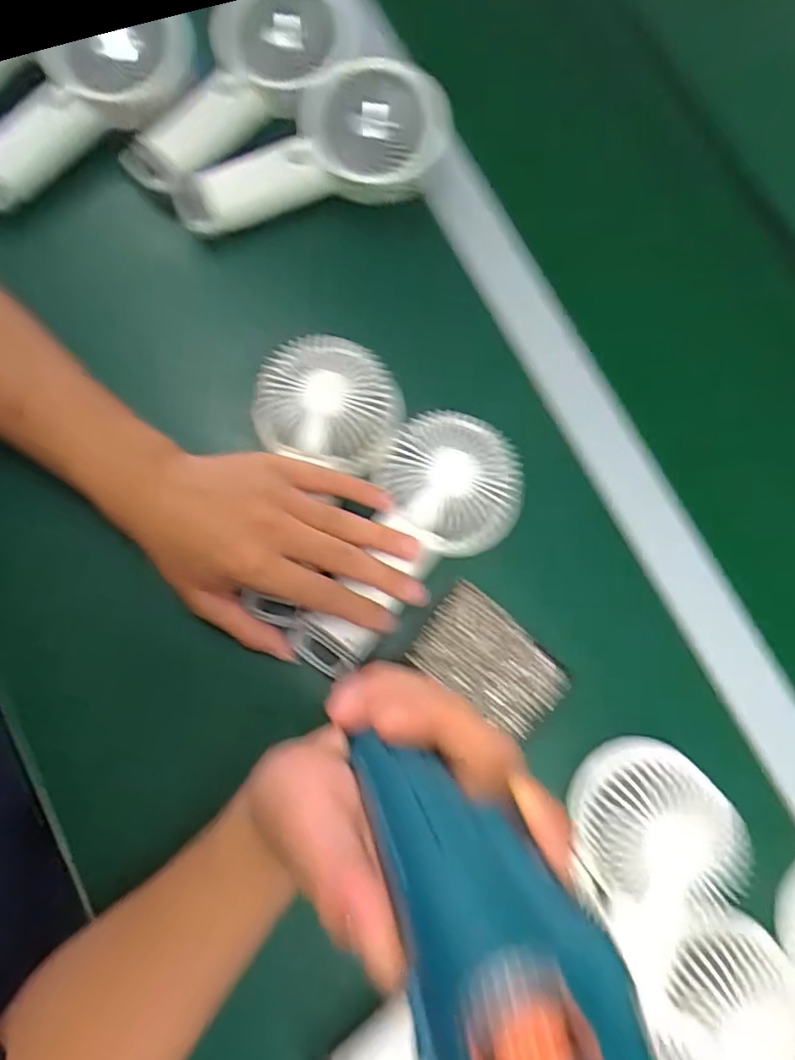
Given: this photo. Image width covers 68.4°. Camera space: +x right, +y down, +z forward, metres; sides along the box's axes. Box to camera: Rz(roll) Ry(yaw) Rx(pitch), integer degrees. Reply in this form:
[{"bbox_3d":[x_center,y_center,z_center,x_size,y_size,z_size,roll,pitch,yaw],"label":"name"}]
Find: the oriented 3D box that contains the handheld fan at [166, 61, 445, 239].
[{"bbox_3d":[-0.056,-0.260,0.404,0.178,0.044,0.088,-13,78,12],"label":"handheld fan"}]

